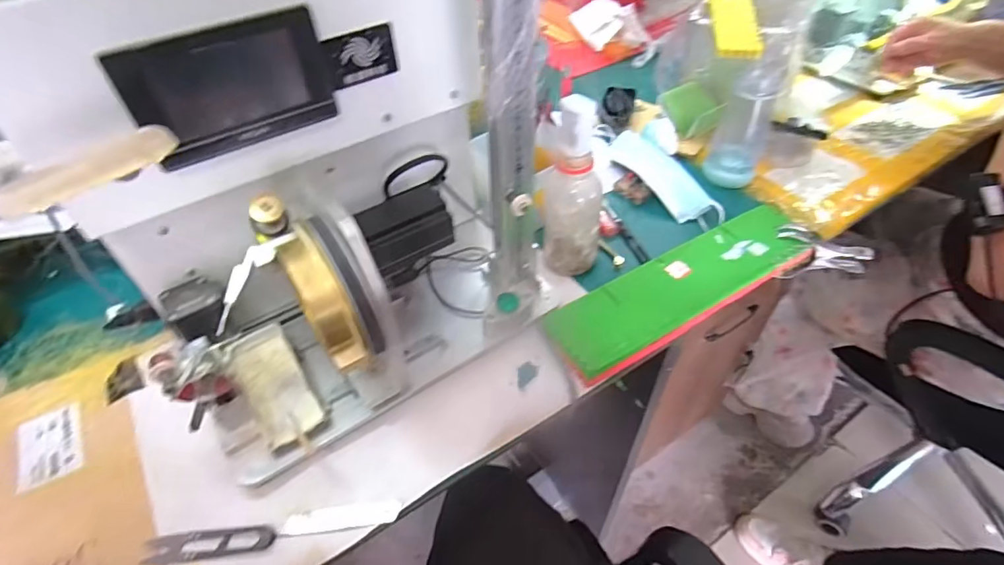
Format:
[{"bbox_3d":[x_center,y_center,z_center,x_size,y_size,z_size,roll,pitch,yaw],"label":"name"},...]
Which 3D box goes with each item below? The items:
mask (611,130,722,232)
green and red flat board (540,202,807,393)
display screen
[{"bbox_3d":[0.216,-0.139,0.686,0.046,0.033,0.202,-20,50,-16],"label":"mask"},{"bbox_3d":[0.198,0.000,0.557,0.324,0.019,0.089,-23,51,-19],"label":"green and red flat board"},{"bbox_3d":[-0.187,-0.138,0.364,0.132,0.079,0.010,-28,52,-23],"label":"display screen"}]

